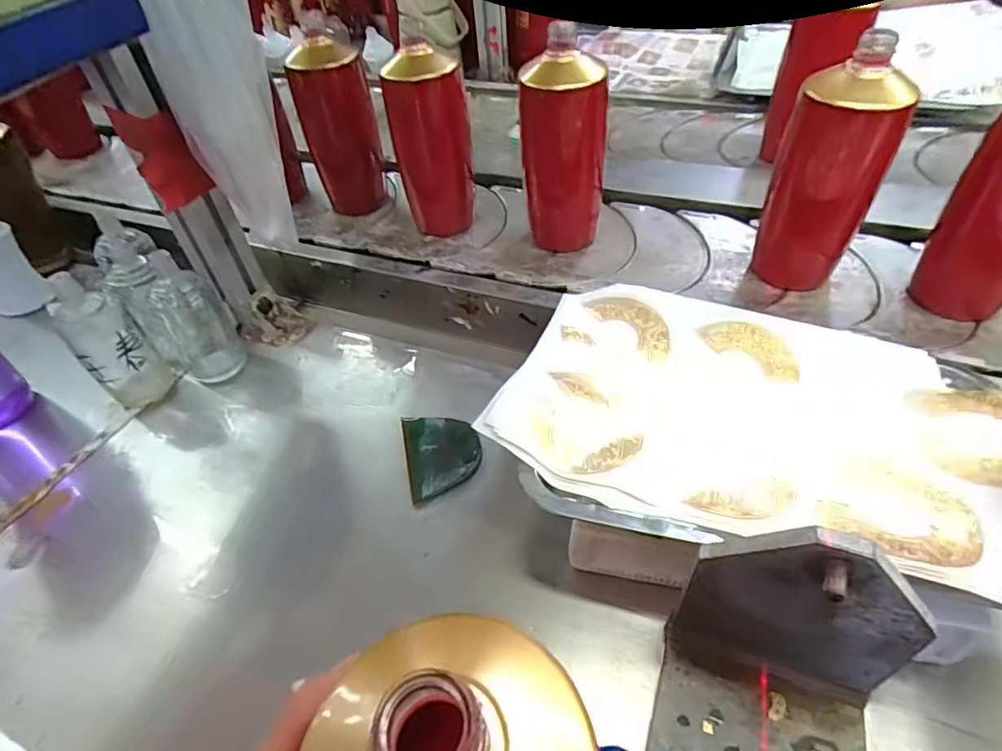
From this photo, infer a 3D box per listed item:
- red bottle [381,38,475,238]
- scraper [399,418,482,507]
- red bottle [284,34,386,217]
[{"bbox_3d":[-0.068,-0.244,0.573,0.061,0.177,0.069,27,55,27],"label":"red bottle"},{"bbox_3d":[-0.047,0.059,0.431,0.058,0.012,0.077,-14,47,-8],"label":"scraper"},{"bbox_3d":[-0.182,-0.276,0.612,0.060,0.168,0.062,22,52,23],"label":"red bottle"}]

